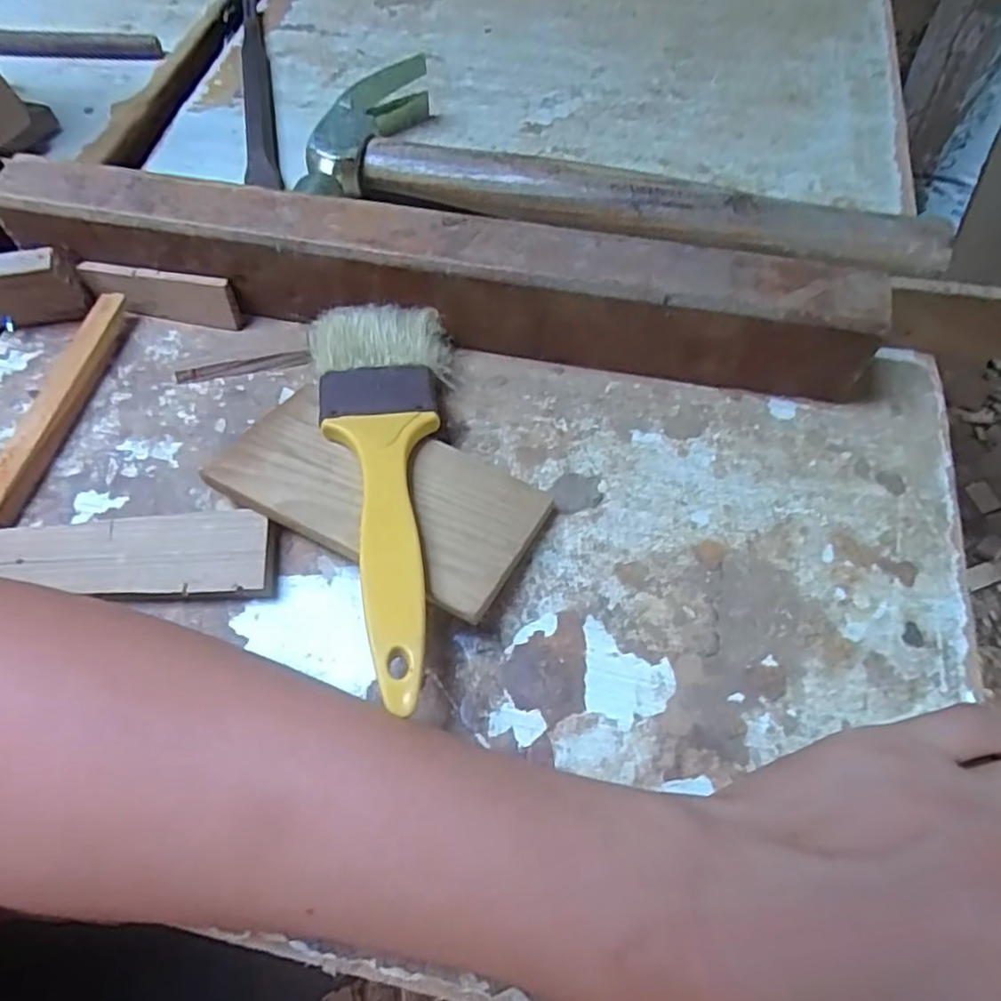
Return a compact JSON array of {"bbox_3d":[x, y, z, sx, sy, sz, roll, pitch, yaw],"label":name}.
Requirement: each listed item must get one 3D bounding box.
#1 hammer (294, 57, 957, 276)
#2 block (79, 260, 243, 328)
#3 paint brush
[{"bbox_3d":[0.059,-0.176,0.344,0.307,0.026,0.112,11,61,6],"label":"hammer"},{"bbox_3d":[-0.157,-0.096,0.302,0.071,0.024,0.010,9,61,5],"label":"block"},{"bbox_3d":[-0.038,-0.011,0.242,0.053,0.023,0.169,-10,61,-5],"label":"paint brush"}]

